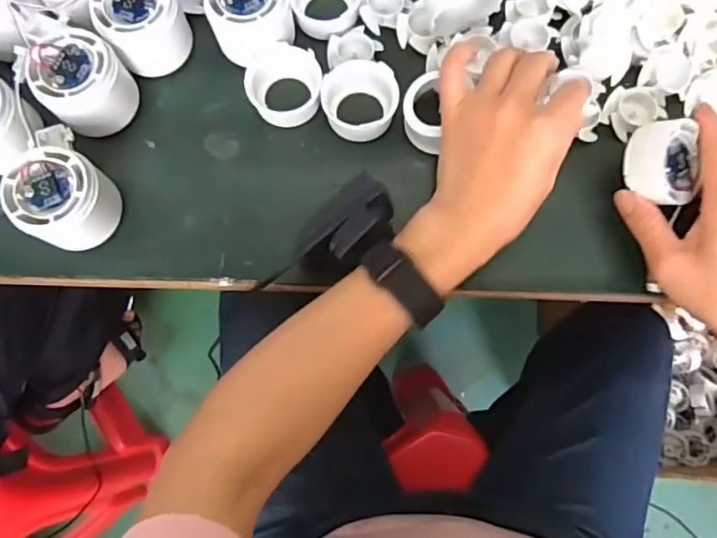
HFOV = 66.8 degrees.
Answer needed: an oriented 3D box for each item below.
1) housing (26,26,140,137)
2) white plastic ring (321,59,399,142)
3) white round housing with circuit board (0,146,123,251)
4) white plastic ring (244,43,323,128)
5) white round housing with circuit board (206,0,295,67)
[{"bbox_3d":[-0.189,-0.127,0.386,0.059,0.054,0.067,-33,80,-6],"label":"housing"},{"bbox_3d":[0.001,-0.123,0.395,0.053,0.019,0.054,0,79,0],"label":"white plastic ring"},{"bbox_3d":[-0.196,-0.043,0.371,0.059,0.060,0.057,0,79,0],"label":"white round housing with circuit board"},{"bbox_3d":[-0.053,-0.132,0.397,0.053,0.024,0.052,0,79,0],"label":"white plastic ring"},{"bbox_3d":[-0.078,-0.185,0.394,0.060,0.042,0.061,0,79,0],"label":"white round housing with circuit board"}]

